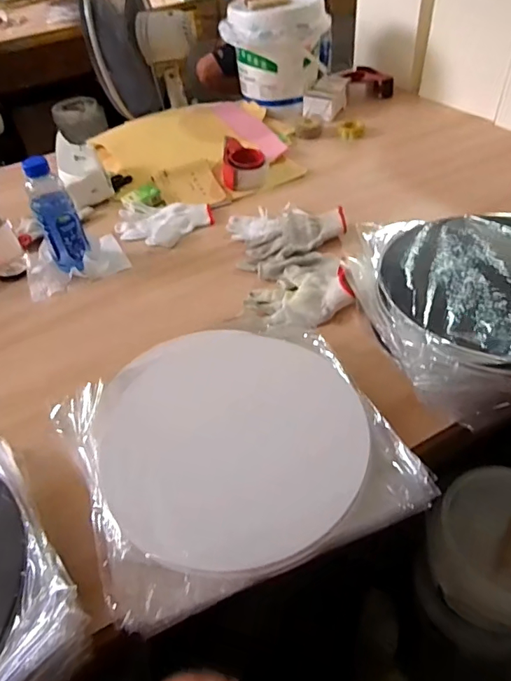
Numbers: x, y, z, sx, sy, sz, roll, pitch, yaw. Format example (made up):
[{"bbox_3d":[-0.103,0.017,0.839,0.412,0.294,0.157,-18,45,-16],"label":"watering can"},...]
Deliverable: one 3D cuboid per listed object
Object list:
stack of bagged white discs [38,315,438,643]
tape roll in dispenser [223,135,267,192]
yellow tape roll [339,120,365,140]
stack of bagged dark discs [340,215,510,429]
[{"bbox_3d":[-0.040,0.109,0.570,0.340,0.044,0.346,-19,48,-13],"label":"stack of bagged white discs"},{"bbox_3d":[-0.027,-0.398,1.075,0.099,0.067,0.103,-3,46,3],"label":"tape roll in dispenser"},{"bbox_3d":[0.248,-0.542,1.227,0.061,0.025,0.060,3,46,9],"label":"yellow tape roll"},{"bbox_3d":[0.324,-0.054,0.643,0.329,0.110,0.304,-10,47,-4],"label":"stack of bagged dark discs"}]

